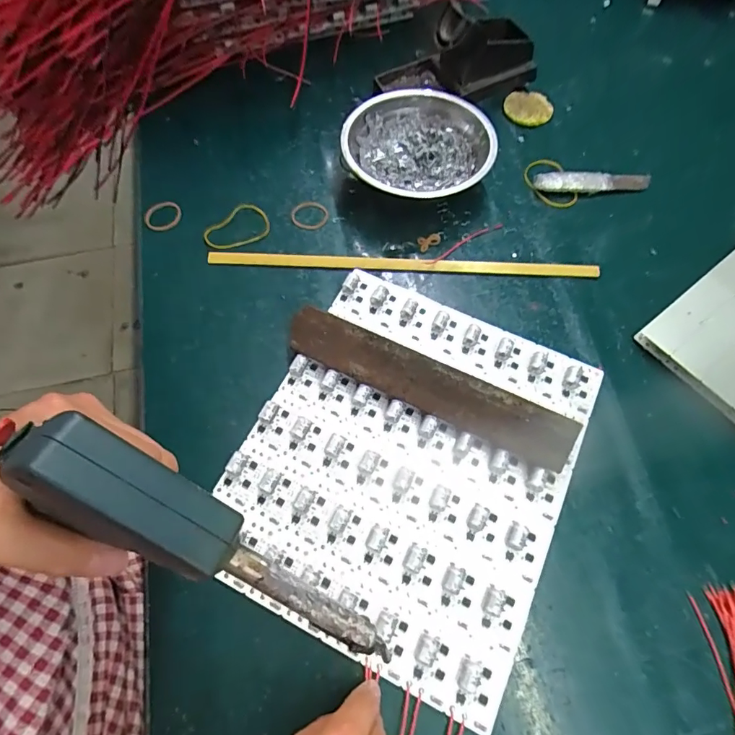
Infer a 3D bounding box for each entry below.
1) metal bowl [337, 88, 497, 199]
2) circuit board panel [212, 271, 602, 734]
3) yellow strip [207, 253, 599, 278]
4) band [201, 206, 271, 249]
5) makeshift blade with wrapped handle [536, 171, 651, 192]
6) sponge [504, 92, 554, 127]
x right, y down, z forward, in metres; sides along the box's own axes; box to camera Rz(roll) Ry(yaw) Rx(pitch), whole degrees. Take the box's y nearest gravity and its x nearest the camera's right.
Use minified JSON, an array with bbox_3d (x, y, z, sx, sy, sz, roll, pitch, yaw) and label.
[{"bbox_3d":[0.044,-0.185,0.398,0.121,0.040,0.118,0,65,1],"label":"metal bowl"},{"bbox_3d":[0.027,0.058,0.302,0.200,0.012,0.235,24,67,11],"label":"circuit board panel"},{"bbox_3d":[0.027,-0.084,0.371,0.309,0.006,0.015,3,65,2],"label":"yellow strip"},{"bbox_3d":[-0.108,-0.116,0.384,0.039,0.005,0.054,41,72,18],"label":"band"},{"bbox_3d":[0.202,-0.166,0.407,0.103,0.007,0.021,-1,65,0],"label":"makeshift blade with wrapped handle"},{"bbox_3d":[0.158,-0.255,0.448,0.048,0.007,0.039,1,65,1],"label":"sponge"}]

